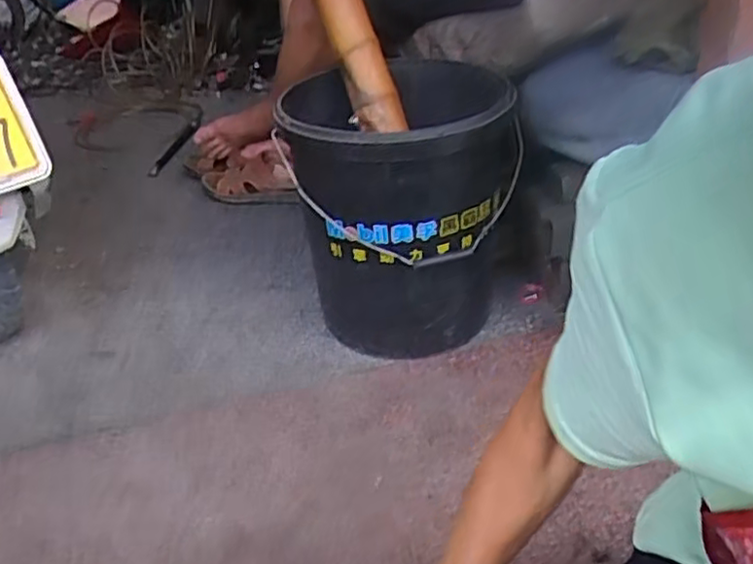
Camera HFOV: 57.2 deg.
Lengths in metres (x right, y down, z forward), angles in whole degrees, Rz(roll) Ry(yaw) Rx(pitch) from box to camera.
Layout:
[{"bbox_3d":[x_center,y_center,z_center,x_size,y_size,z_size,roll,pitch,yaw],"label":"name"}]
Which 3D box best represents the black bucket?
[{"bbox_3d":[0.040,-0.109,1.036,0.313,0.383,0.359,1,33,8],"label":"black bucket"}]

